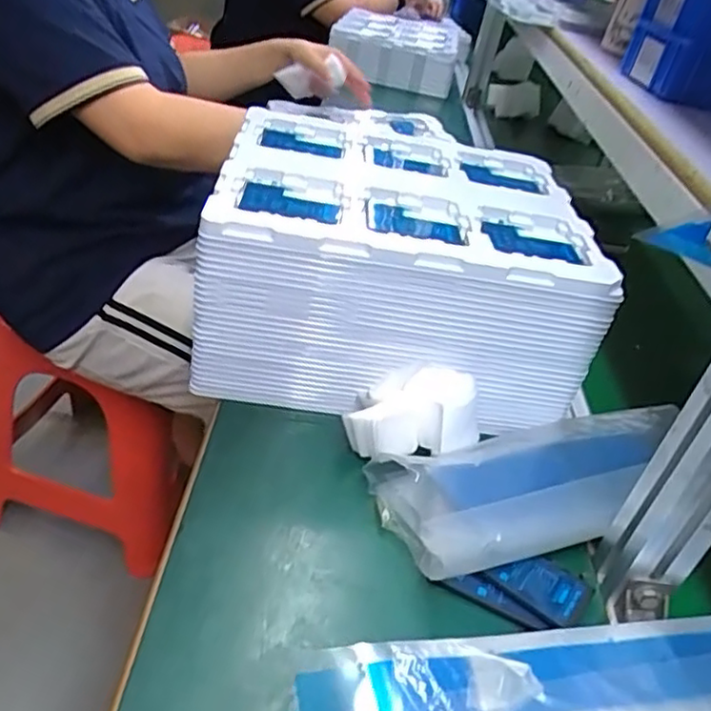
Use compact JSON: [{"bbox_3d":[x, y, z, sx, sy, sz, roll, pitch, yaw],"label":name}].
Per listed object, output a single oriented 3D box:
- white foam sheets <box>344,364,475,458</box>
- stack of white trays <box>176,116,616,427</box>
[{"bbox_3d":[0.048,0.046,0.513,0.105,0.059,0.072,16,36,3],"label":"white foam sheets"},{"bbox_3d":[0.033,-0.090,0.623,0.314,0.155,0.268,10,36,-6],"label":"stack of white trays"}]

